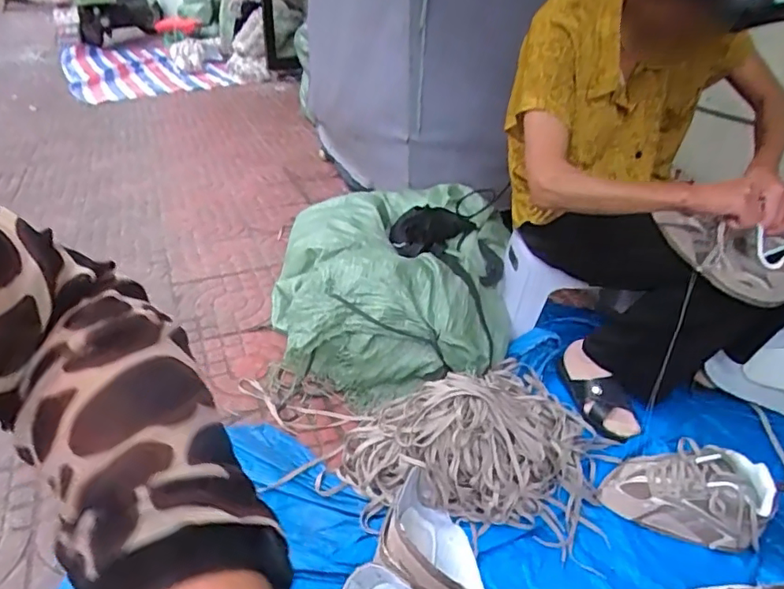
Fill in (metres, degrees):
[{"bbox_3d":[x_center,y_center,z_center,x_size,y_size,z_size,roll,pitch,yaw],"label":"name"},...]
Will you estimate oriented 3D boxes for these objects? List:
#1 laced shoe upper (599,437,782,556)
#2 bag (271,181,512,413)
[{"bbox_3d":[0.461,0.301,0.877,0.227,0.084,0.129,15,33,22],"label":"laced shoe upper"},{"bbox_3d":[0.014,-0.023,1.242,0.490,0.270,0.484,2,30,1],"label":"bag"}]

